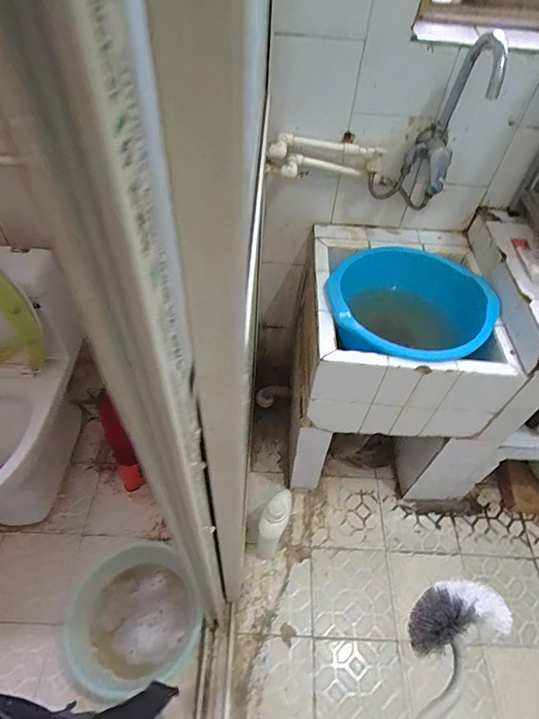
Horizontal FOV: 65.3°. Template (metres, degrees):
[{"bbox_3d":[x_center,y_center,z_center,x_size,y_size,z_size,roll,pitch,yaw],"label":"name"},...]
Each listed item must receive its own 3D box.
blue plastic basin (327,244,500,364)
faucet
[{"bbox_3d":[0.336,-0.126,1.085,0.387,0.127,0.385,1,53,-2],"label":"blue plastic basin"},{"bbox_3d":[0.404,-0.530,0.960,0.116,0.350,0.164,9,53,4],"label":"faucet"}]

